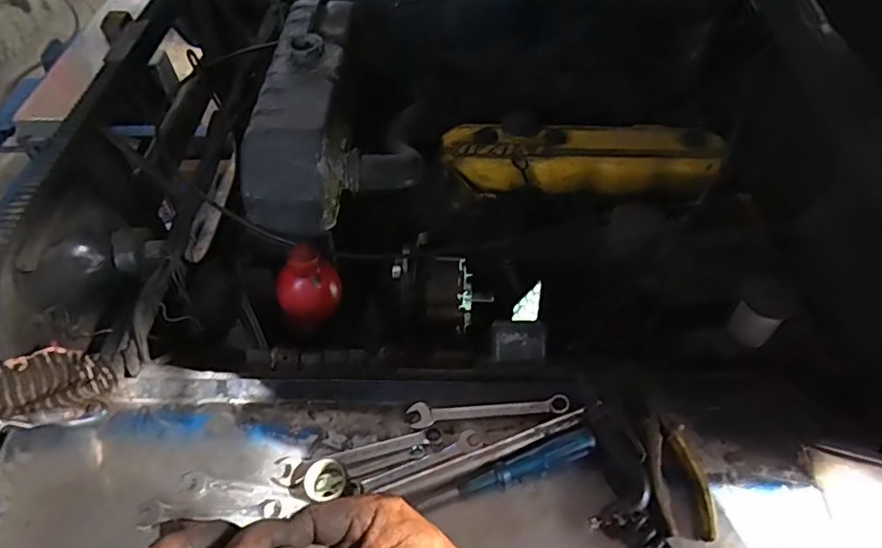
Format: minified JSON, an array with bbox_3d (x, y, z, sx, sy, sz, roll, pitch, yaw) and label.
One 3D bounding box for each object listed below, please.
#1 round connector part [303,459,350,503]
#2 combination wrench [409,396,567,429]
[{"bbox_3d":[-0.112,0.204,0.553,0.040,0.025,0.035,-6,53,-1],"label":"round connector part"},{"bbox_3d":[0.050,0.142,0.595,0.167,0.013,0.027,-5,53,-1],"label":"combination wrench"}]

